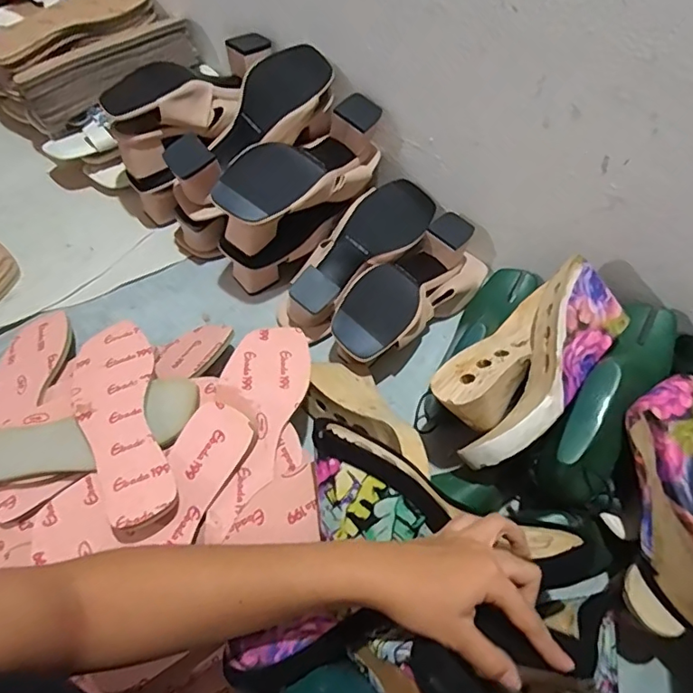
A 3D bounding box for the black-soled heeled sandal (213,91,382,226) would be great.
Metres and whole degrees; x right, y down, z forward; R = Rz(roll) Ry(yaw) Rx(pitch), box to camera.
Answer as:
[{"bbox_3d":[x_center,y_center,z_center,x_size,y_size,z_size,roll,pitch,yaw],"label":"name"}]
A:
[{"bbox_3d":[-0.047,-0.206,0.628,0.090,0.074,0.233,41,68,18],"label":"black-soled heeled sandal"}]

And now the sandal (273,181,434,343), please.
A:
[{"bbox_3d":[0.016,-0.119,0.678,0.093,0.080,0.249,39,67,17],"label":"sandal"}]

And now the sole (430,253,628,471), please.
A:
[{"bbox_3d":[0.175,0.019,0.522,0.205,0.099,0.106,-38,70,-20],"label":"sole"}]

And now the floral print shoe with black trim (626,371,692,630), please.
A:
[{"bbox_3d":[0.300,0.140,0.453,0.085,0.069,0.229,-7,82,-6],"label":"floral print shoe with black trim"}]

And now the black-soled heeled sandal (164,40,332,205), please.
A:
[{"bbox_3d":[-0.111,-0.267,0.637,0.092,0.073,0.231,39,67,17],"label":"black-soled heeled sandal"}]

